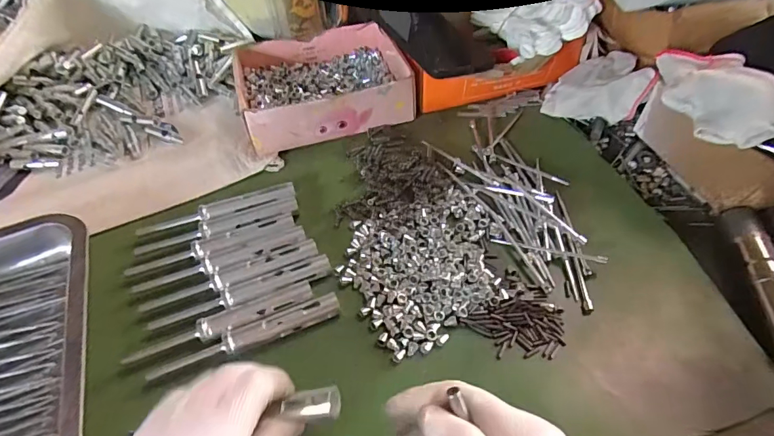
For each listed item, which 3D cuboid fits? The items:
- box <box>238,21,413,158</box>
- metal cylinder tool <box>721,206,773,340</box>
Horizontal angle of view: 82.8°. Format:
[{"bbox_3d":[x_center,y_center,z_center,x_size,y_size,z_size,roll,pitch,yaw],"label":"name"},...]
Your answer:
[{"bbox_3d":[-0.069,-0.150,0.484,0.169,0.051,0.140,-14,54,-7],"label":"box"},{"bbox_3d":[0.285,0.044,0.331,0.023,0.023,0.124,2,53,5],"label":"metal cylinder tool"}]

